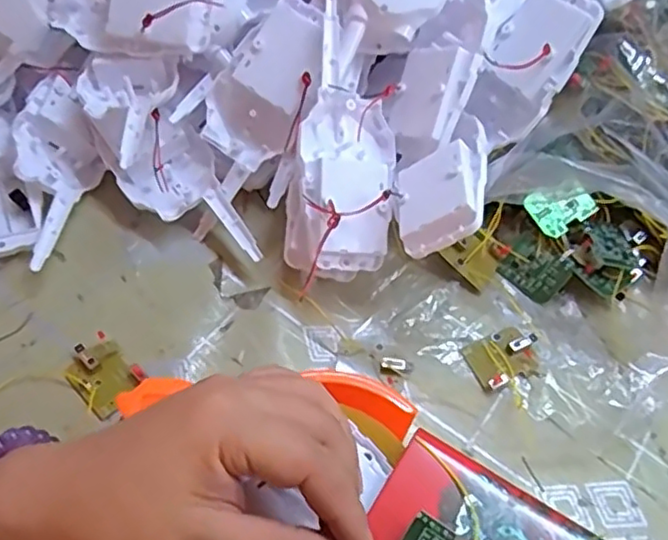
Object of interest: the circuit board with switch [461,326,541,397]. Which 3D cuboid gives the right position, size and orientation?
[{"bbox_3d":[0.107,0.055,0.403,0.045,0.008,0.034,-17,60,-15],"label":"circuit board with switch"}]

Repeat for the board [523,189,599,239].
[{"bbox_3d":[0.152,-0.042,0.431,0.041,0.008,0.031,-31,80,-6],"label":"board"}]

